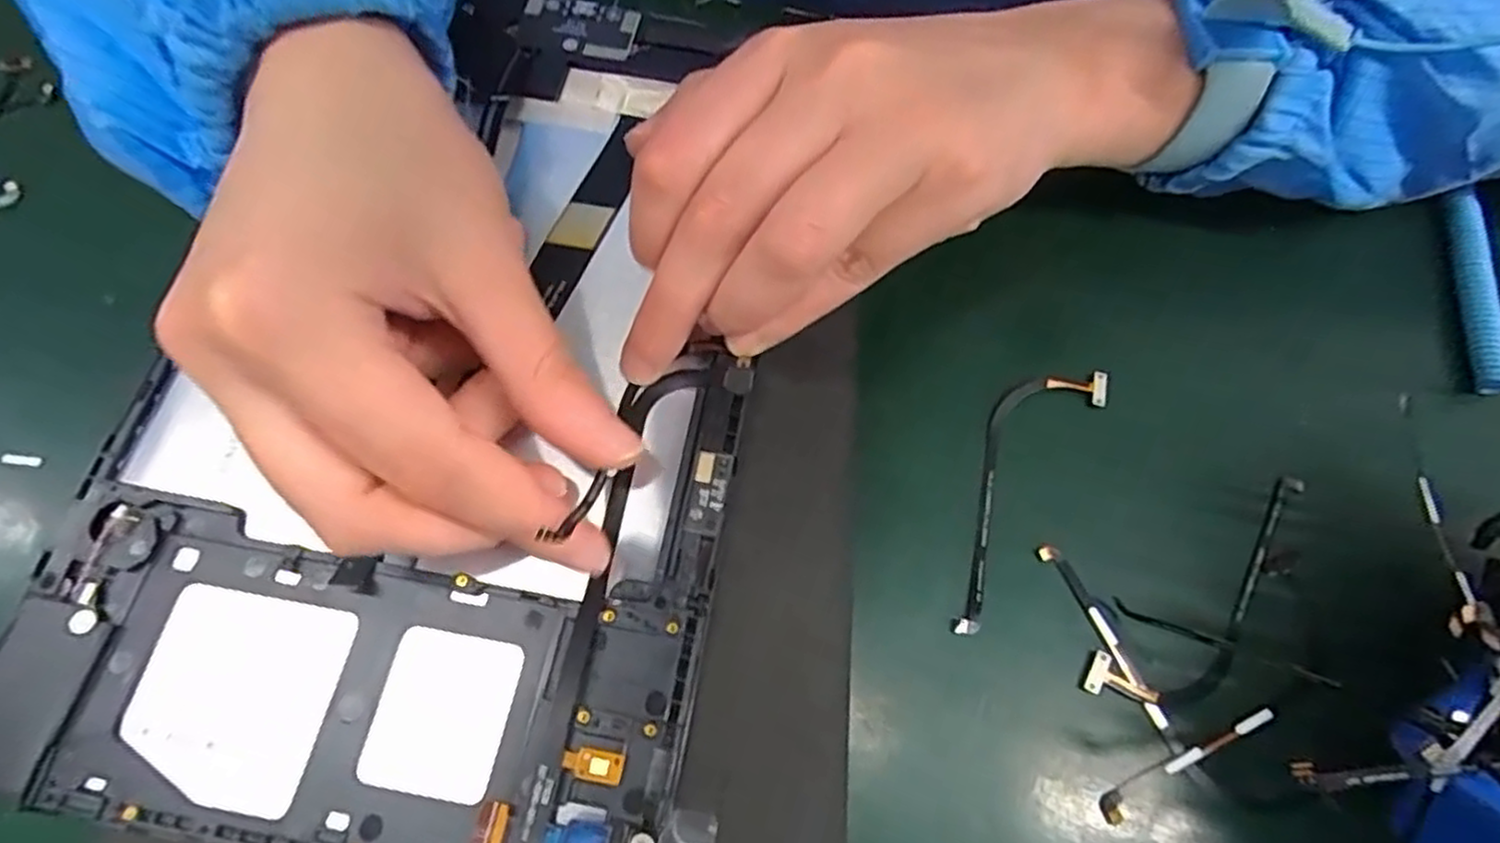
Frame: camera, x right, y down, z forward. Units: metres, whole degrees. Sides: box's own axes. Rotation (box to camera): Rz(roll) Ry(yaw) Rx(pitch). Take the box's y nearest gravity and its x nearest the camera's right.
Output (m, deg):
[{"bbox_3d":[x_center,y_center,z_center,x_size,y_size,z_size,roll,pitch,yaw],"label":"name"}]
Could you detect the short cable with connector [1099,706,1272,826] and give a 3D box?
[{"bbox_3d":[0.107,0.082,0.180,0.051,0.004,0.006,-25,68,-13],"label":"short cable with connector"}]

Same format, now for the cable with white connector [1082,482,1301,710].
[{"bbox_3d":[0.124,0.049,0.195,0.085,0.006,0.025,-34,72,-15],"label":"cable with white connector"}]

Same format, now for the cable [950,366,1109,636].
[{"bbox_3d":[0.072,0.016,0.208,0.025,0.009,0.088,33,70,12],"label":"cable"}]

